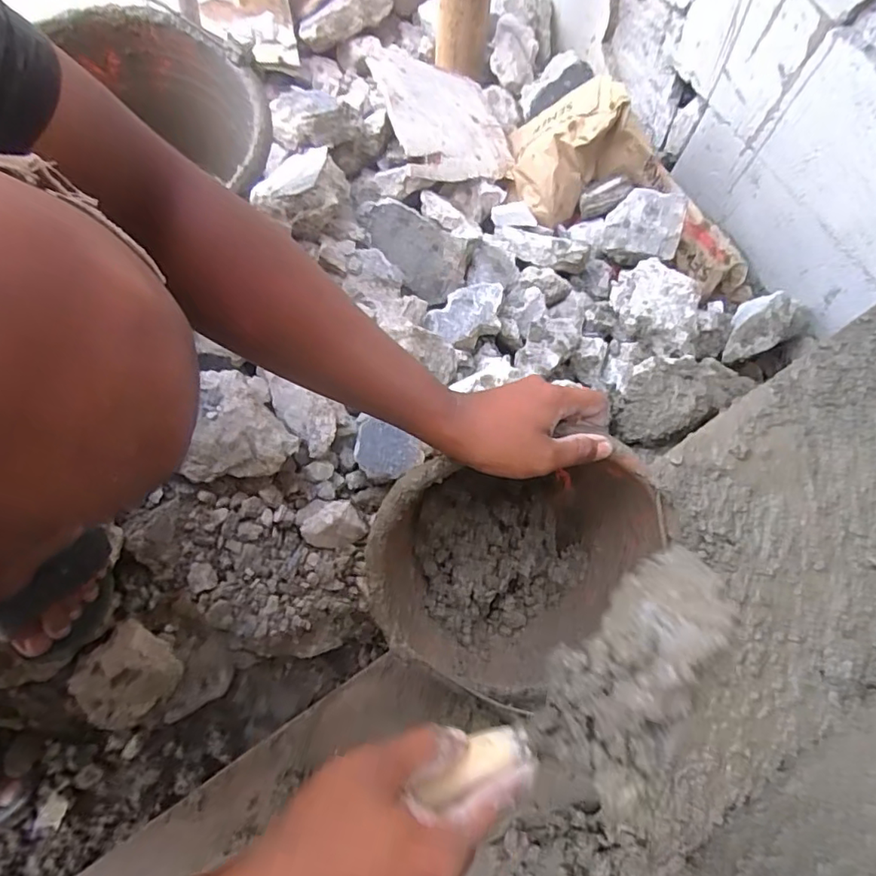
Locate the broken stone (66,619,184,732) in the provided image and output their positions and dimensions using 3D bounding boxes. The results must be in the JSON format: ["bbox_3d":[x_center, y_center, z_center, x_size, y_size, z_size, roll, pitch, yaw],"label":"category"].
[{"bbox_3d":[-0.295,0.227,0.538,0.069,0.052,0.083,39,75,10],"label":"broken stone"}]

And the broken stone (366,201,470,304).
[{"bbox_3d":[-0.033,-0.258,0.793,0.152,0.048,0.096,21,111,-24],"label":"broken stone"}]

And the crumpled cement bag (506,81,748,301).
[{"bbox_3d":[0.242,-0.435,0.888,0.276,0.142,0.173,17,72,3],"label":"crumpled cement bag"}]

